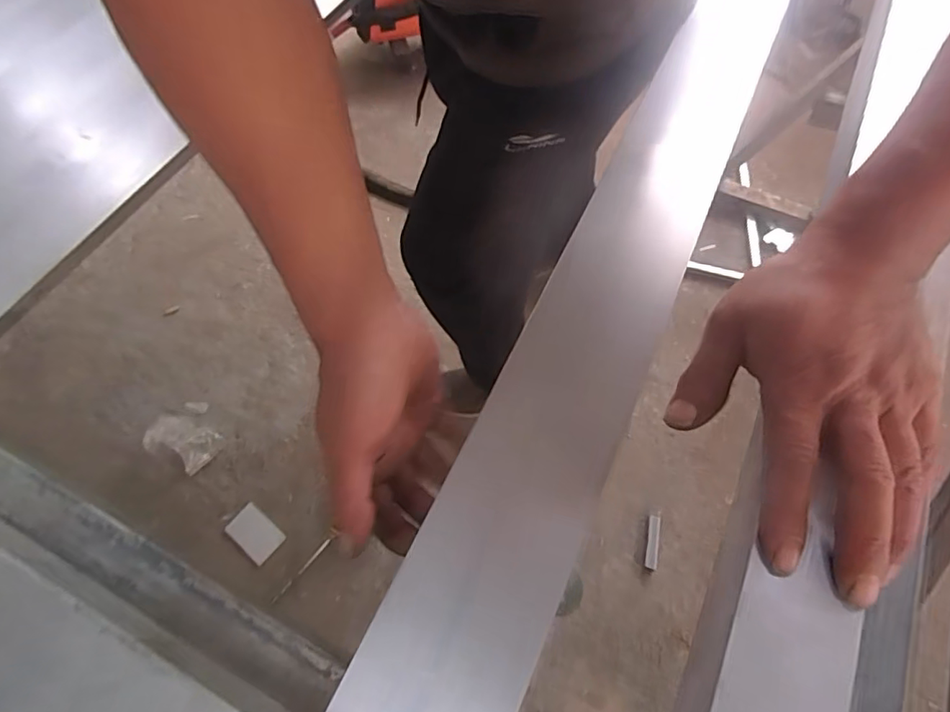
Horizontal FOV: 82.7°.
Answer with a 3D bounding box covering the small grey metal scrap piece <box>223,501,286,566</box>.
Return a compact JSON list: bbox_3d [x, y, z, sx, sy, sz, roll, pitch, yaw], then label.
[{"bbox_3d":[-0.431,0.347,1.057,0.104,0.008,0.070,38,56,11],"label":"small grey metal scrap piece"}]

